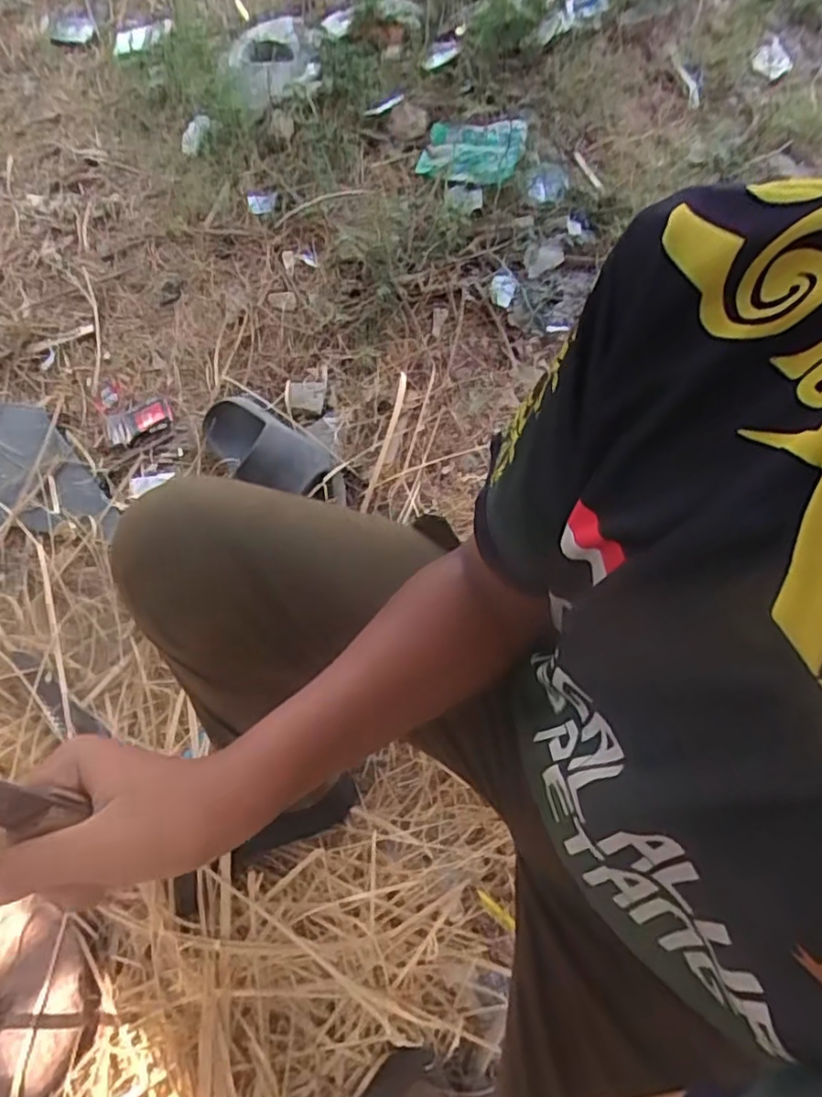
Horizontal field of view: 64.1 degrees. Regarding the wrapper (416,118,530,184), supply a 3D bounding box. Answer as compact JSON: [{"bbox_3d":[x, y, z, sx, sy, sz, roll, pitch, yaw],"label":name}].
[{"bbox_3d":[0.103,-0.661,1.083,0.161,0.043,0.115,16,69,7],"label":"wrapper"}]

